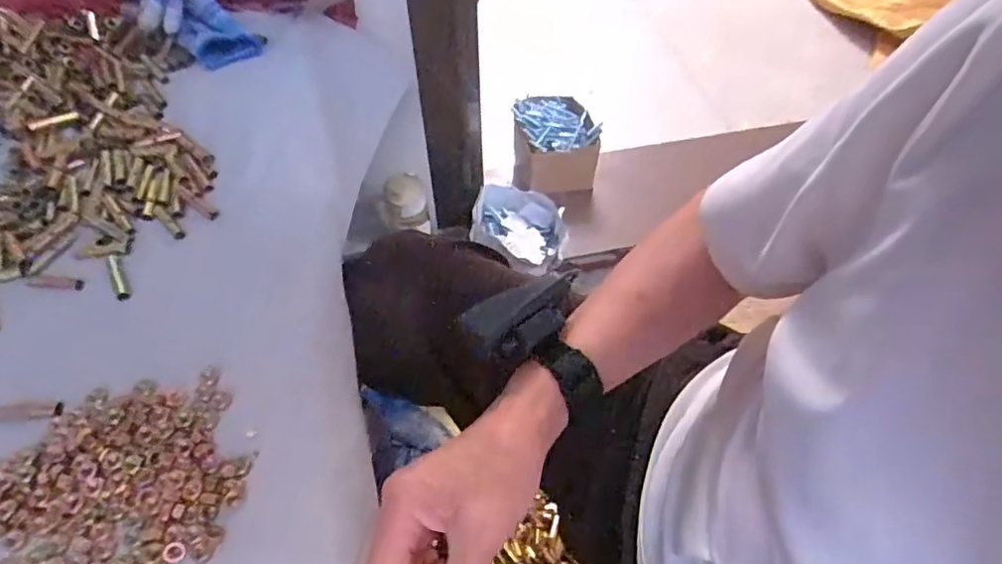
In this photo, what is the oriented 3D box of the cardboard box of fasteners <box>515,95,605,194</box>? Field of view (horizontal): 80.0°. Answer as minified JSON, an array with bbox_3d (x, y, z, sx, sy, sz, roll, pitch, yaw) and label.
[{"bbox_3d":[0.102,-0.268,1.175,0.162,0.131,0.146,-2,52,-2],"label":"cardboard box of fasteners"}]

